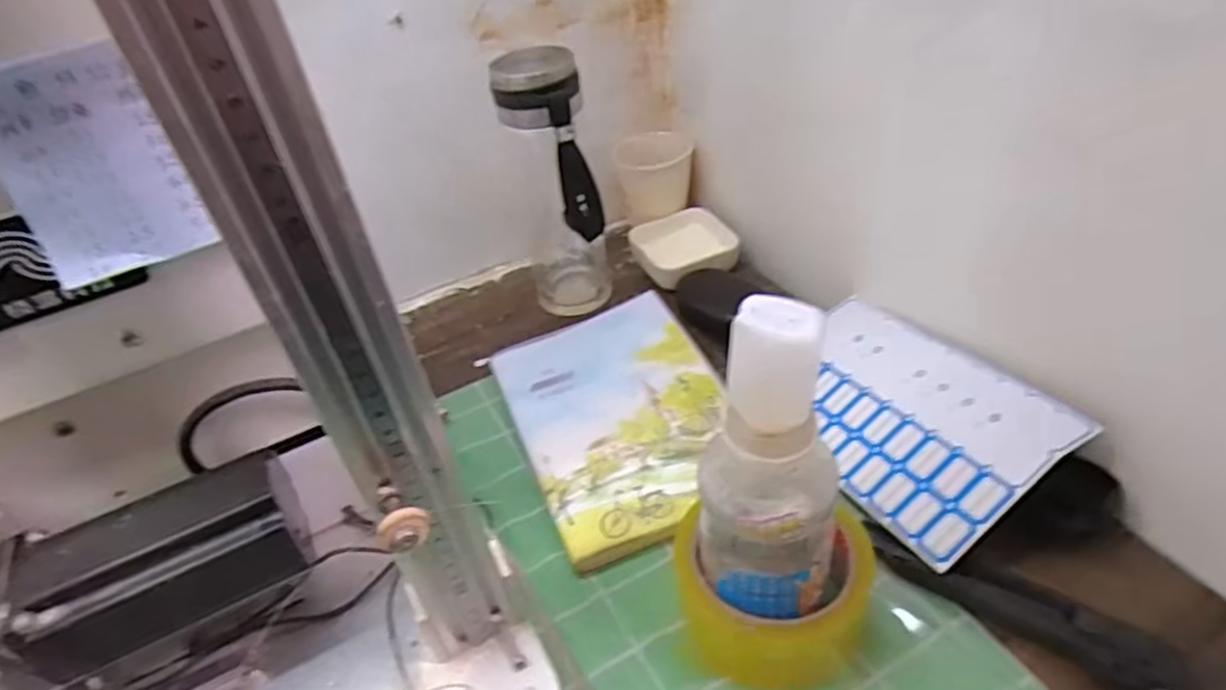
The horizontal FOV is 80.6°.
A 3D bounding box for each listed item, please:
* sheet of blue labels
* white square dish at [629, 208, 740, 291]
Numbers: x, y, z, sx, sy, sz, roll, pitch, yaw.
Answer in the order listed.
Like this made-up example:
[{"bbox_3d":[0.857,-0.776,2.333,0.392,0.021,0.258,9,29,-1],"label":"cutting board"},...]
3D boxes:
[{"bbox_3d":[0.177,0.041,0.456,0.116,0.004,0.185,-42,35,-3],"label":"sheet of blue labels"},{"bbox_3d":[0.065,-0.087,0.647,0.083,0.025,0.090,-22,42,-15],"label":"white square dish"}]

